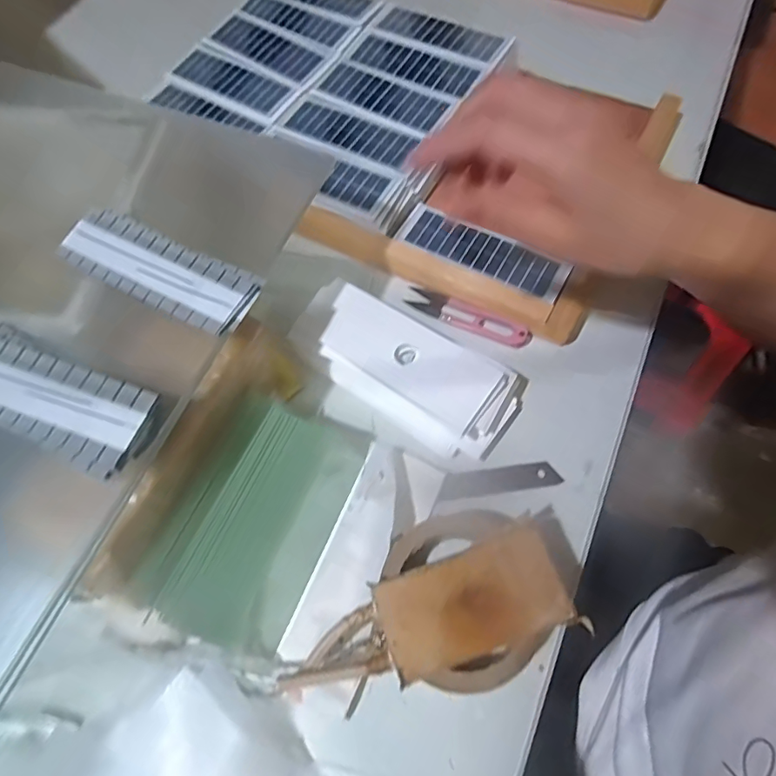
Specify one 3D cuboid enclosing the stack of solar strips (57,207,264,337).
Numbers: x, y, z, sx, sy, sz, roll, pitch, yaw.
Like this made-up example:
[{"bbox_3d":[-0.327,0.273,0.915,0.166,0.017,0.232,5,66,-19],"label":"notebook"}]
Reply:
[{"bbox_3d":[-0.137,-0.070,0.295,0.125,0.005,0.043,25,74,12],"label":"stack of solar strips"}]

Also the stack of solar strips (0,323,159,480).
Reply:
[{"bbox_3d":[-0.179,0.003,0.256,0.124,0.011,0.047,19,66,12],"label":"stack of solar strips"}]

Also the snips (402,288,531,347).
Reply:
[{"bbox_3d":[0.064,-0.057,0.401,0.102,0.010,0.022,27,68,15],"label":"snips"}]

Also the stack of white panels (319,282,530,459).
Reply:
[{"bbox_3d":[0.014,-0.013,0.360,0.156,0.041,0.066,29,69,16],"label":"stack of white panels"}]

